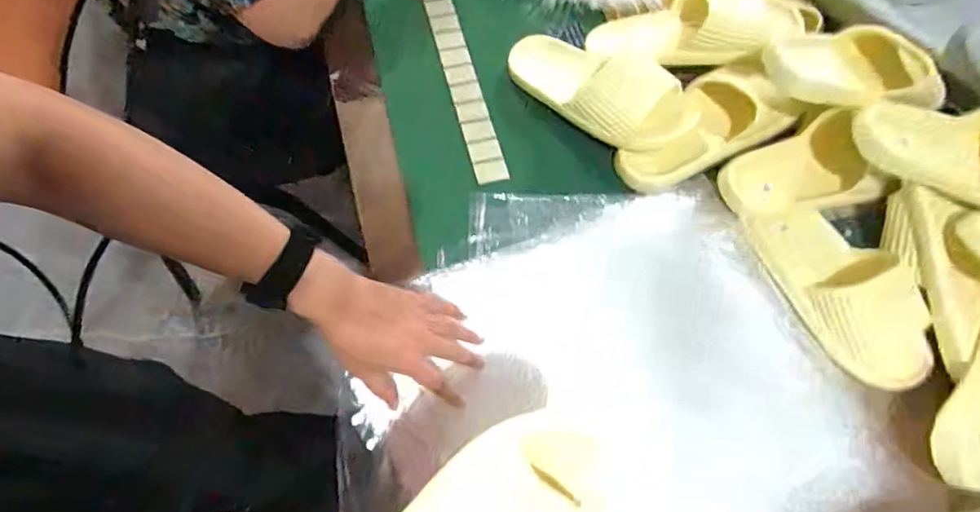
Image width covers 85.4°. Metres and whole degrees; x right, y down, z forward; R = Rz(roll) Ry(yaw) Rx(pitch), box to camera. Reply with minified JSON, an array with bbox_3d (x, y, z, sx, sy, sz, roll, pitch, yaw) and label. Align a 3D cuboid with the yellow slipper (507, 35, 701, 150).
[{"bbox_3d":[0.128,-0.197,0.631,0.241,0.059,0.090,33,69,25],"label":"yellow slipper"}]

